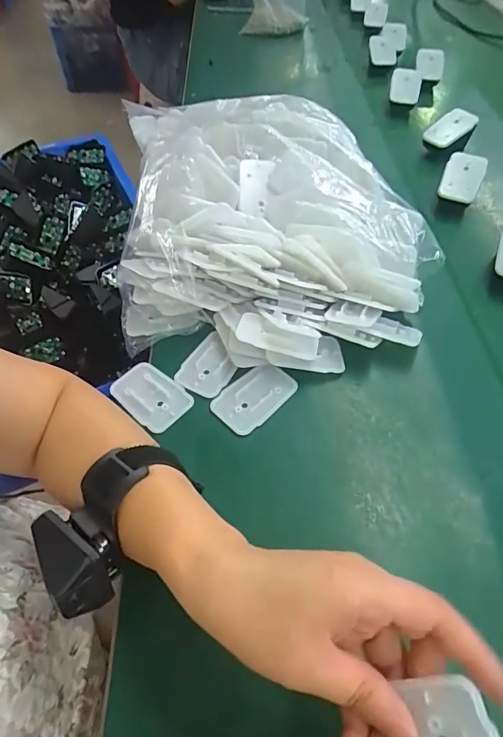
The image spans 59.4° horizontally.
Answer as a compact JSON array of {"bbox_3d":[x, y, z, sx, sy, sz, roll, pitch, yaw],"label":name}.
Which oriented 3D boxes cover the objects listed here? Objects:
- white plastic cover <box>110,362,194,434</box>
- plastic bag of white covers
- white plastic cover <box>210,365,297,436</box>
[{"bbox_3d":[-0.085,0.023,0.372,0.066,0.005,0.045,37,61,22],"label":"white plastic cover"},{"bbox_3d":[0.009,-0.156,0.450,0.284,0.108,0.334,-5,54,-6],"label":"plastic bag of white covers"},{"bbox_3d":[0.003,0.023,0.367,0.066,0.006,0.044,-33,62,-24],"label":"white plastic cover"}]

